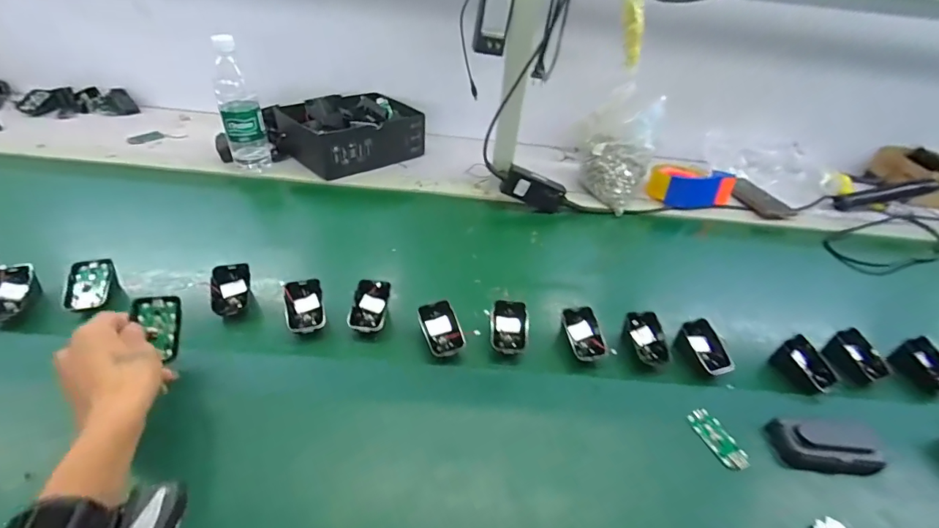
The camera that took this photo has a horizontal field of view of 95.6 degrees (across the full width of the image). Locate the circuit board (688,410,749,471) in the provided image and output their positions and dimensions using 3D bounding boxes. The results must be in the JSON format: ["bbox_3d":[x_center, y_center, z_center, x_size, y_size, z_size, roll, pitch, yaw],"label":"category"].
[{"bbox_3d":[0.270,0.190,0.463,0.031,0.005,0.067,-12,43,-20],"label":"circuit board"}]

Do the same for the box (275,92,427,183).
[{"bbox_3d":[-0.236,-0.281,0.887,0.261,0.088,0.194,-30,52,-34],"label":"box"}]

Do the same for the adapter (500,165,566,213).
[{"bbox_3d":[0.121,-0.134,0.784,0.121,0.056,0.033,20,35,-23],"label":"adapter"}]

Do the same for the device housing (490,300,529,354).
[{"bbox_3d":[0.050,0.079,0.533,0.046,0.019,0.066,9,62,0],"label":"device housing"}]

